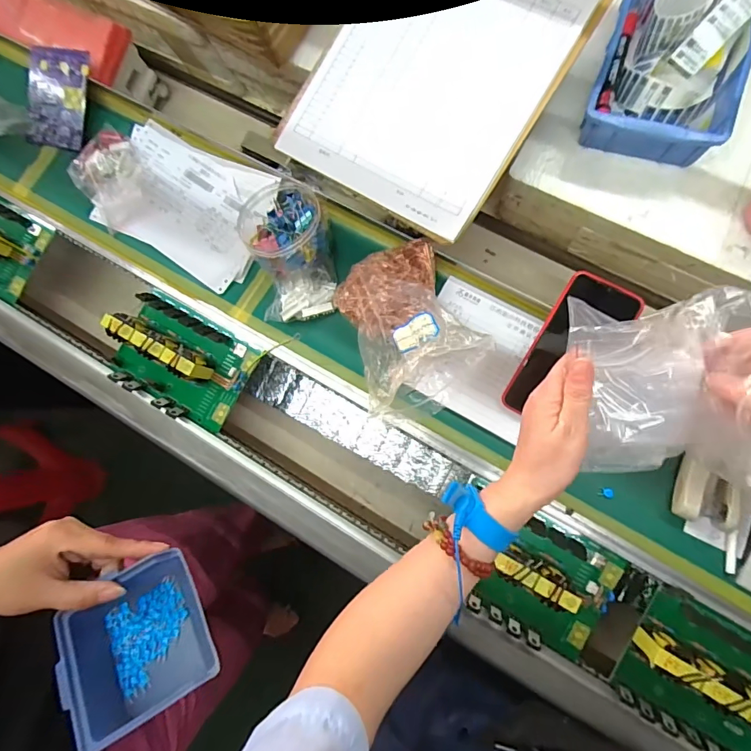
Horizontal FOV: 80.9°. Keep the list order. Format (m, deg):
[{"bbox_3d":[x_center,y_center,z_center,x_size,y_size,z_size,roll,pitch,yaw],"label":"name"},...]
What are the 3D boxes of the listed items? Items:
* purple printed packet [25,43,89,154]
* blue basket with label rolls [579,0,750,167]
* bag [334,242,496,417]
[{"bbox_3d":[-0.425,-0.365,0.578,0.090,0.032,0.125,5,86,8],"label":"purple printed packet"},{"bbox_3d":[0.295,-0.316,0.436,0.127,0.085,0.169,18,88,9],"label":"blue basket with label rolls"},{"bbox_3d":[0.031,-0.055,0.459,0.122,0.110,0.170,-23,83,6],"label":"bag"}]

